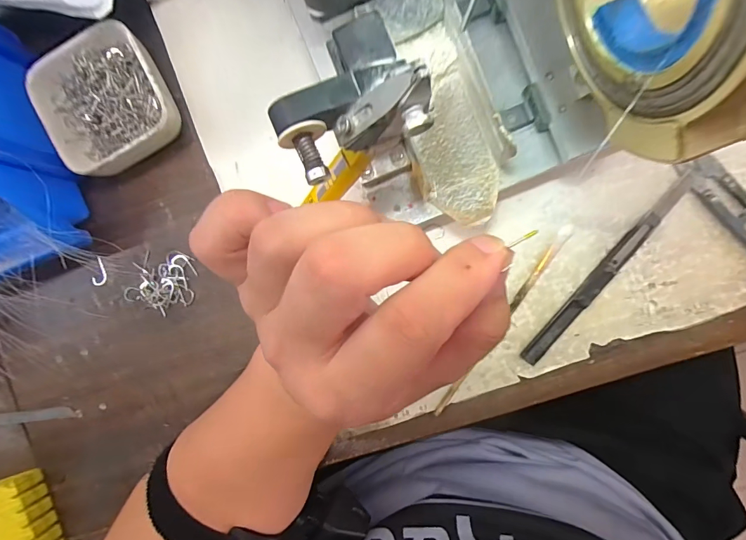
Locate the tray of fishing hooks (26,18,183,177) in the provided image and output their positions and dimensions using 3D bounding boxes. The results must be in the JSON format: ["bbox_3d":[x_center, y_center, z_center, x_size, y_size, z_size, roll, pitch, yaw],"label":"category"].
[{"bbox_3d":[-0.181,-0.115,0.271,0.082,0.030,0.088,-31,90,6],"label":"tray of fishing hooks"}]

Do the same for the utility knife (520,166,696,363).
[{"bbox_3d":[0.156,-0.001,0.259,0.014,0.009,0.161,40,96,2],"label":"utility knife"}]

